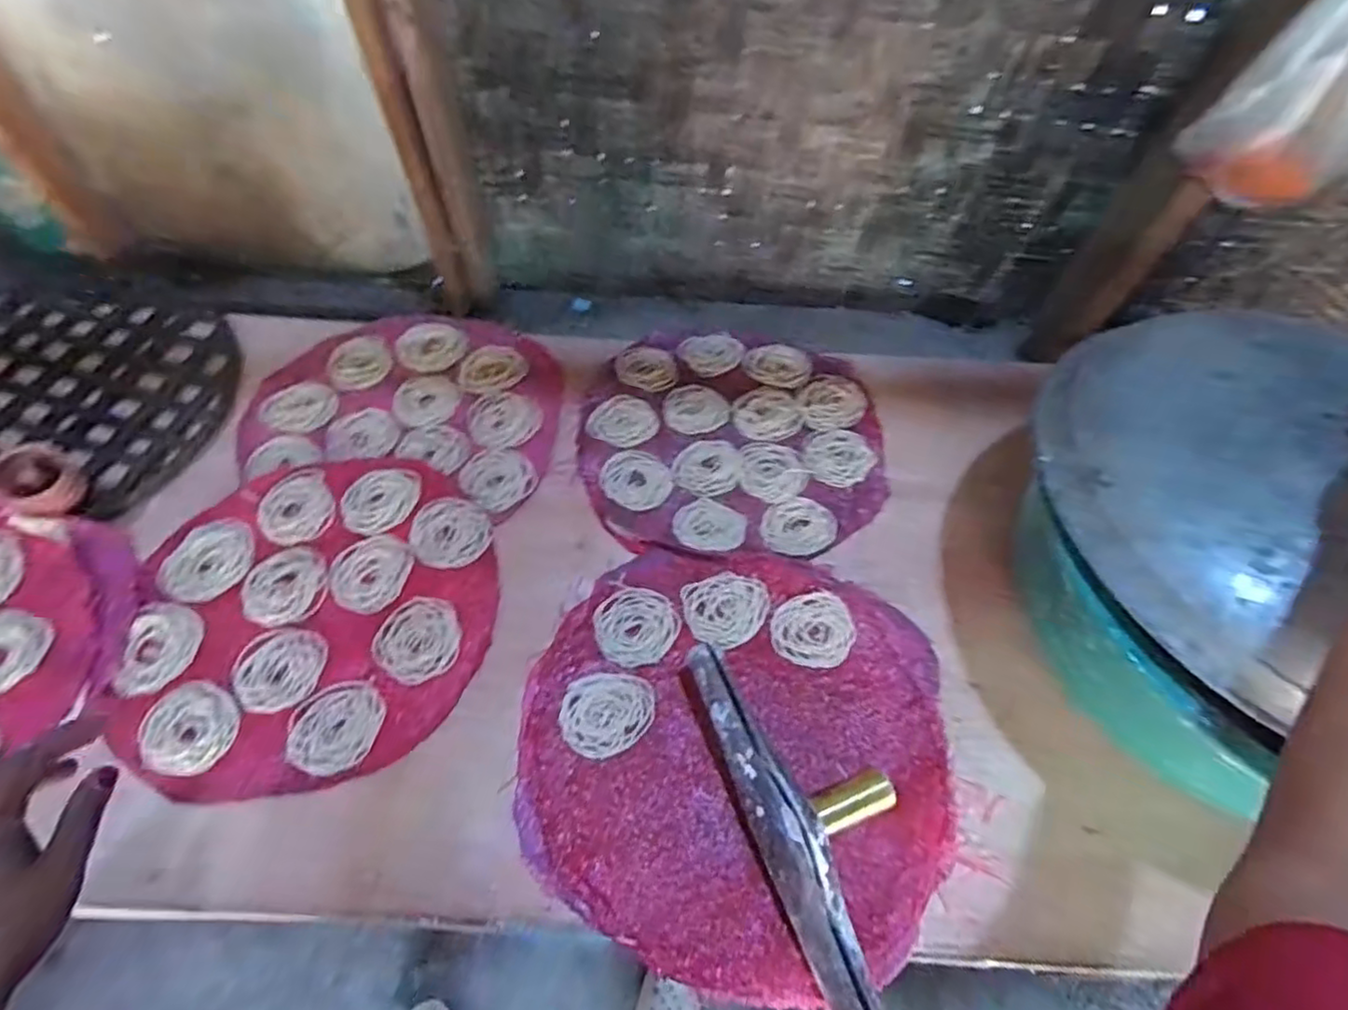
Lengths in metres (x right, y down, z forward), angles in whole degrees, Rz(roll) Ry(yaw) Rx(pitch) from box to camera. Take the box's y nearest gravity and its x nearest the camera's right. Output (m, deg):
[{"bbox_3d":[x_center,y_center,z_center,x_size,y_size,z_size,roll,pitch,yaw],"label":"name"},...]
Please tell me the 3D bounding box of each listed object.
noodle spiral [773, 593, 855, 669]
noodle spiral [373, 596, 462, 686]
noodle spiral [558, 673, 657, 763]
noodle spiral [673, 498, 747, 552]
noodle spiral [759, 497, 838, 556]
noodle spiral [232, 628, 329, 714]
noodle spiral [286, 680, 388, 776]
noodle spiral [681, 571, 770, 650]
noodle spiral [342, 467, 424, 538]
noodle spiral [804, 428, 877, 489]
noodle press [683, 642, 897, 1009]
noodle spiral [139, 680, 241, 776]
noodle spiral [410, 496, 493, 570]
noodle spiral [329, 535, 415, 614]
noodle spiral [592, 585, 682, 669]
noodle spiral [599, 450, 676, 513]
[{"bbox_3d":[0.137,0.121,0.648,0.076,0.010,0.075,17,58,8],"label":"noodle spiral"},{"bbox_3d":[-0.244,0.127,0.633,0.078,0.007,0.080,1,57,-2],"label":"noodle spiral"},{"bbox_3d":[-0.060,0.190,0.601,0.081,0.004,0.074,4,57,0],"label":"noodle spiral"},{"bbox_3d":[0.038,0.023,0.707,0.072,0.004,0.062,26,60,13],"label":"noodle spiral"},{"bbox_3d":[0.137,0.024,0.716,0.079,0.010,0.071,12,58,5],"label":"noodle spiral"},{"bbox_3d":[-0.370,0.153,0.619,0.077,0.006,0.077,10,58,3],"label":"noodle spiral"},{"bbox_3d":[-0.305,0.200,0.596,0.077,0.008,0.080,10,58,3],"label":"noodle spiral"},{"bbox_3d":[0.055,0.101,0.656,0.083,0.008,0.074,-21,61,-15],"label":"noodle spiral"},{"bbox_3d":[-0.310,-0.005,0.702,0.071,0.012,0.083,39,64,20],"label":"noodle spiral"},{"bbox_3d":[0.190,-0.054,0.760,0.076,0.008,0.075,1,57,-2],"label":"noodle spiral"},{"bbox_3d":[0.122,0.251,0.534,0.127,0.064,0.316,-18,64,-15],"label":"noodle press"},{"bbox_3d":[-0.430,0.198,0.587,0.077,0.009,0.078,3,57,0],"label":"noodle spiral"},{"bbox_3d":[-0.233,0.028,0.690,0.076,0.013,0.078,1,57,-2],"label":"noodle spiral"},{"bbox_3d":[-0.306,0.067,0.664,0.075,0.008,0.079,1,57,-2],"label":"noodle spiral"},{"bbox_3d":[-0.036,0.116,0.644,0.078,0.009,0.073,1,57,-2],"label":"noodle spiral"},{"bbox_3d":[-0.042,-0.029,0.736,0.083,0.004,0.071,35,63,18],"label":"noodle spiral"}]

